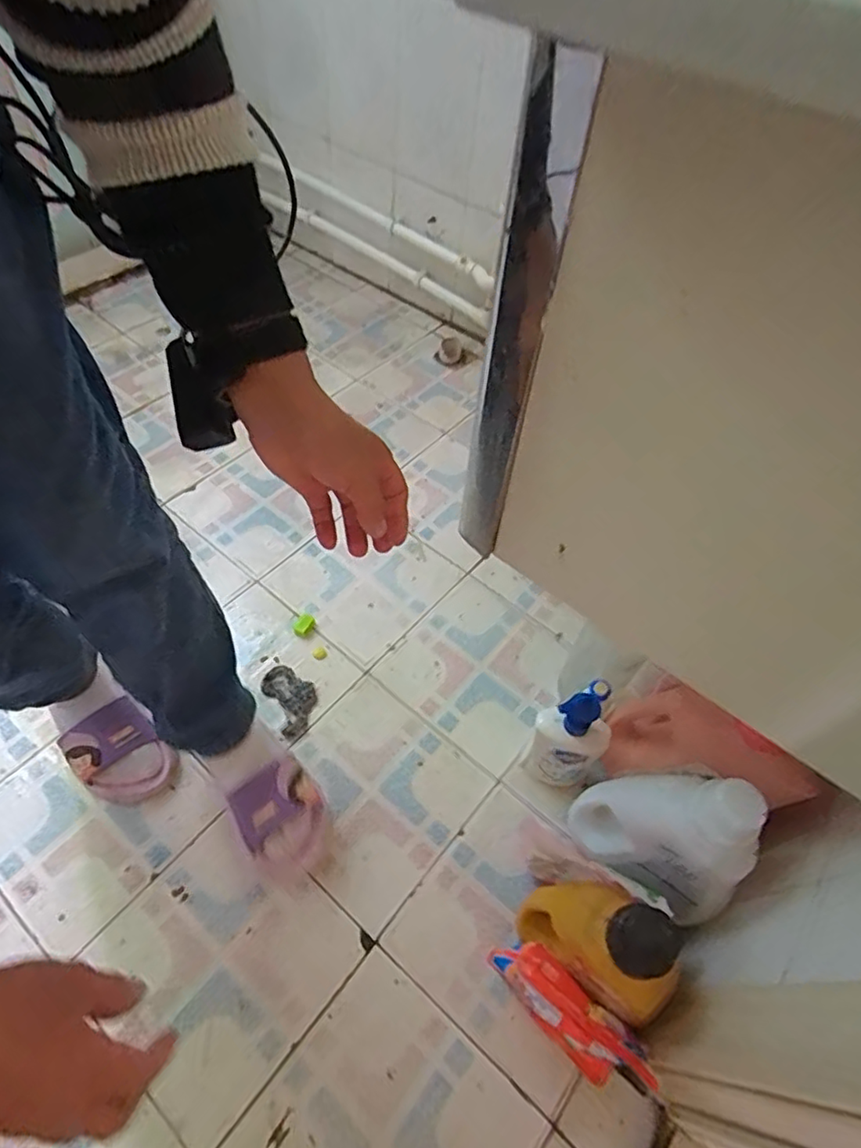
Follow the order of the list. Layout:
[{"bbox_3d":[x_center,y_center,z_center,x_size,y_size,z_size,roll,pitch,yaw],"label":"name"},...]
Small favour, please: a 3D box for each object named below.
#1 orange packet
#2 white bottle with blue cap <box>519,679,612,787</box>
[{"bbox_3d":[0.136,0.447,0.626,0.156,0.116,0.053,35,60,20],"label":"orange packet"},{"bbox_3d":[0.168,0.207,0.747,0.081,0.196,0.065,40,61,23],"label":"white bottle with blue cap"}]

